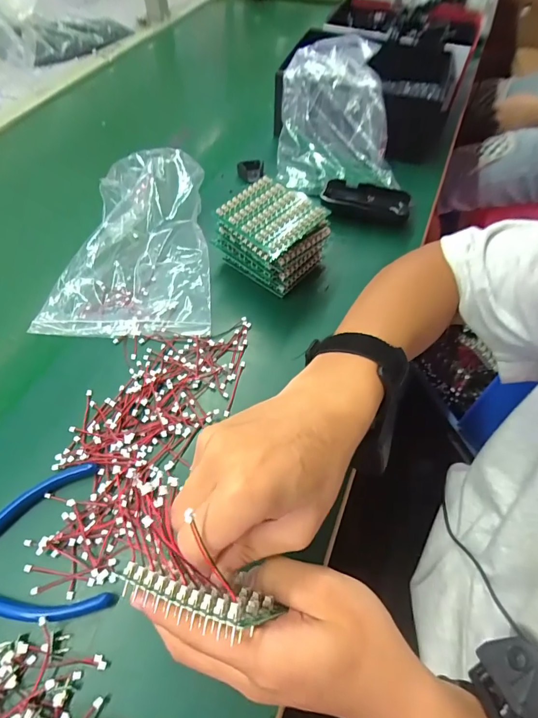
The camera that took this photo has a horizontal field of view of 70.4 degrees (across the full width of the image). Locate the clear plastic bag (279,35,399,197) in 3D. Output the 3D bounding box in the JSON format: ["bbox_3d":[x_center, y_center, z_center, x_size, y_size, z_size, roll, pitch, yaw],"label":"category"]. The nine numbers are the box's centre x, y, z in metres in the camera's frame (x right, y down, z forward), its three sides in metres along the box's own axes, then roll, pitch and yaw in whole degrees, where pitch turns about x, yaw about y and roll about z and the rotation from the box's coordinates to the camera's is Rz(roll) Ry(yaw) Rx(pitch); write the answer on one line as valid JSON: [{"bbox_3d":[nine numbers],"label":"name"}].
[{"bbox_3d":[0.081,-0.329,0.512,0.144,0.107,0.192,-5,57,-3],"label":"clear plastic bag"}]

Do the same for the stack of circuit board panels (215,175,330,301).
[{"bbox_3d":[0.002,-0.127,0.406,0.086,0.075,0.090,-38,64,-22],"label":"stack of circuit board panels"}]

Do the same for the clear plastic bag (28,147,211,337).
[{"bbox_3d":[-0.152,-0.130,0.413,0.172,0.076,0.217,-3,57,-2],"label":"clear plastic bag"}]

